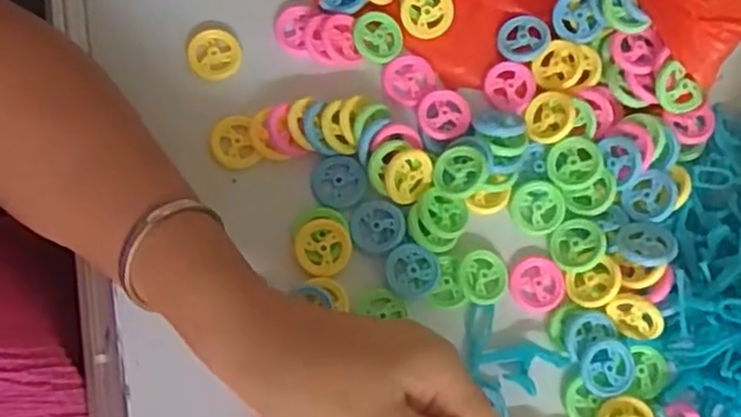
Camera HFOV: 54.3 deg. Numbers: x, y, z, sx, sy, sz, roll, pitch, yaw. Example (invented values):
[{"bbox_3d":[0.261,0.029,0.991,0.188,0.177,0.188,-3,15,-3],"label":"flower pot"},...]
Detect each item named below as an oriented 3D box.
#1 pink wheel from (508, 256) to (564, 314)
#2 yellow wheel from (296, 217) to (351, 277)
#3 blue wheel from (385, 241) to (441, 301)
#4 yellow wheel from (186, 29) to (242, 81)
[{"bbox_3d":[0.089,0.041,0.386,0.029,0.004,0.029,0,77,-2],"label":"pink wheel"},{"bbox_3d":[-0.025,0.021,0.380,0.028,0.009,0.029,0,77,-2],"label":"yellow wheel"},{"bbox_3d":[0.022,0.033,0.380,0.027,0.004,0.029,0,77,-2],"label":"blue wheel"},{"bbox_3d":[-0.087,-0.086,0.404,0.028,0.004,0.027,-1,97,-7],"label":"yellow wheel"}]

